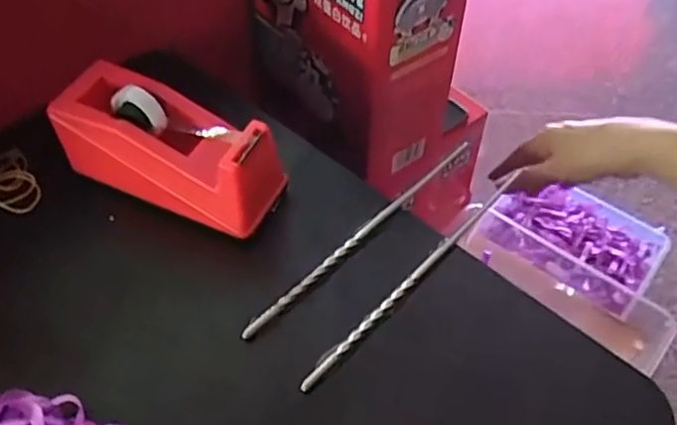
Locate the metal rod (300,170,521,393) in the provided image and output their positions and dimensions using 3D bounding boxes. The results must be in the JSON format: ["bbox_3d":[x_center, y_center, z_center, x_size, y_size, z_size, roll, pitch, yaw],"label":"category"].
[{"bbox_3d":[0.049,0.041,0.413,0.008,0.008,0.199,37,63,26],"label":"metal rod"}]

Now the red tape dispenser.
[{"bbox_3d":[-0.115,-0.046,0.438,0.151,0.061,0.056,21,54,16],"label":"red tape dispenser"}]

